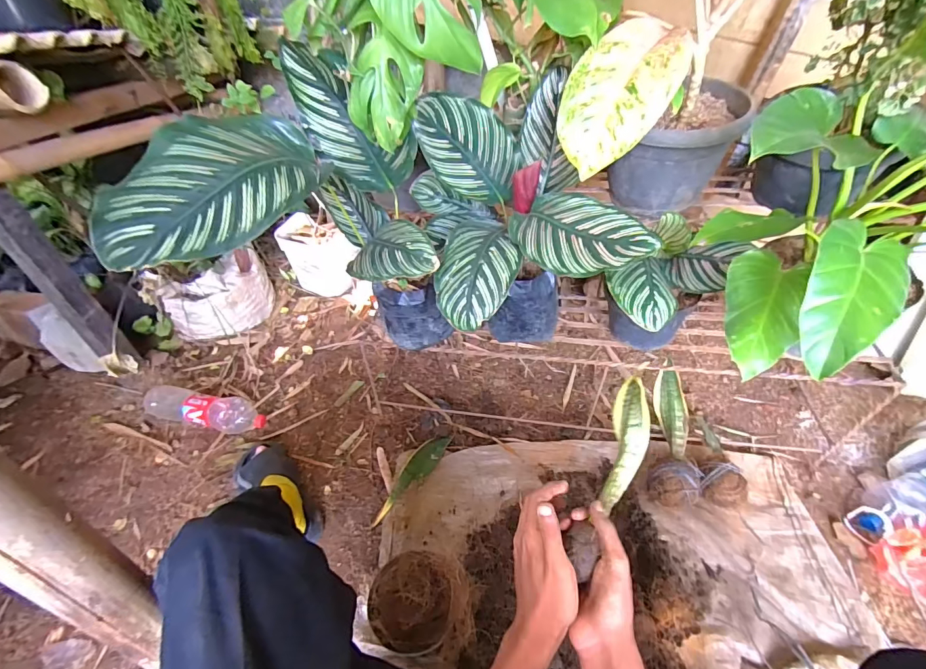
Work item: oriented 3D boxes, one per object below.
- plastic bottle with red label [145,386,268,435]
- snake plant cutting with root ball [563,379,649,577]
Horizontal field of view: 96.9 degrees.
[{"bbox_3d":[-0.679,0.188,1.074,0.320,0.074,0.096,5,41,9],"label":"plastic bottle with red label"},{"bbox_3d":[0.183,0.155,0.490,0.050,0.047,0.271,19,47,23],"label":"snake plant cutting with root ball"}]

